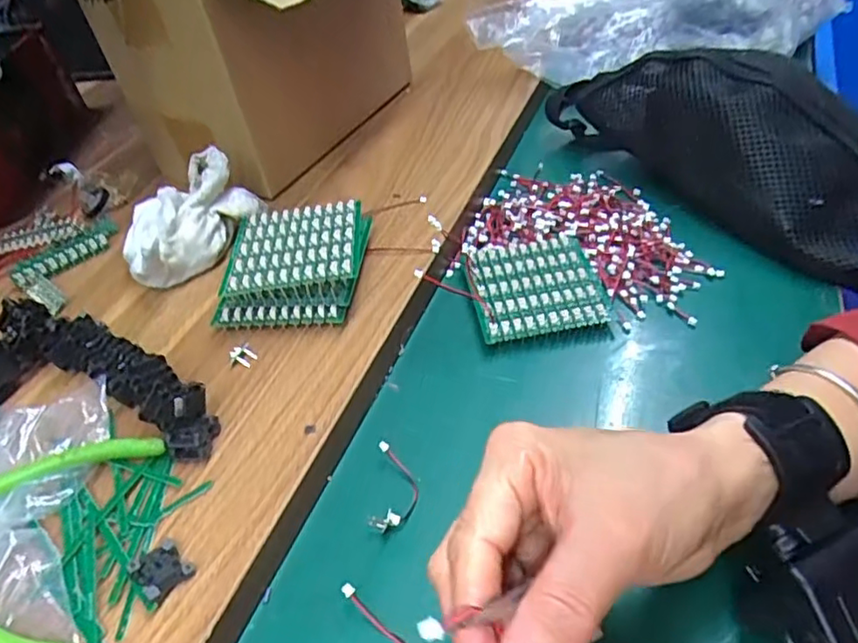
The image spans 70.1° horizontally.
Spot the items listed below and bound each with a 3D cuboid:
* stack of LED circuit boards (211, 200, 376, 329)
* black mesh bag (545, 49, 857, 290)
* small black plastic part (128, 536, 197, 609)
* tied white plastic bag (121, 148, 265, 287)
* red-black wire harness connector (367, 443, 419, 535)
[{"bbox_3d":[-0.084,-0.038,0.391,0.087,0.038,0.092,0,46,4],"label":"stack of LED circuit boards"},{"bbox_3d":[0.226,-0.120,0.439,0.319,0.074,0.105,44,104,25],"label":"black mesh bag"},{"bbox_3d":[-0.116,0.108,0.265,0.022,0.008,0.021,29,55,32],"label":"small black plastic part"},{"bbox_3d":[-0.173,-0.069,0.422,0.072,0.061,0.101,20,51,21],"label":"tied white plastic bag"},{"bbox_3d":[-0.017,0.083,0.311,0.022,0.010,0.045,-1,44,8],"label":"red-black wire harness connector"}]

